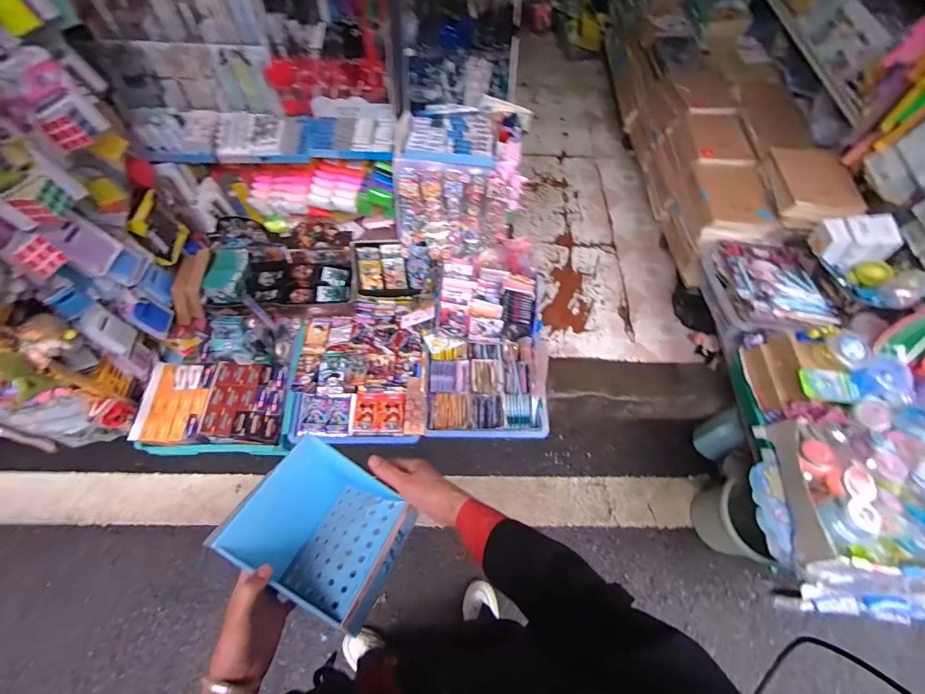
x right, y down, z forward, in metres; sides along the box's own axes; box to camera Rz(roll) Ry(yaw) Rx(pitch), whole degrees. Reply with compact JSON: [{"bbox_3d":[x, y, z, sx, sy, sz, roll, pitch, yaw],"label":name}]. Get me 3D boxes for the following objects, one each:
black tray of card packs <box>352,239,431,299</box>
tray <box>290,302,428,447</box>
[{"bbox_3d":[-0.217,-0.240,1.278,0.235,0.035,0.176,0,105,5],"label":"black tray of card packs"},{"bbox_3d":[-0.301,0.076,1.238,0.376,0.069,0.421,-2,64,-4],"label":"tray"}]

